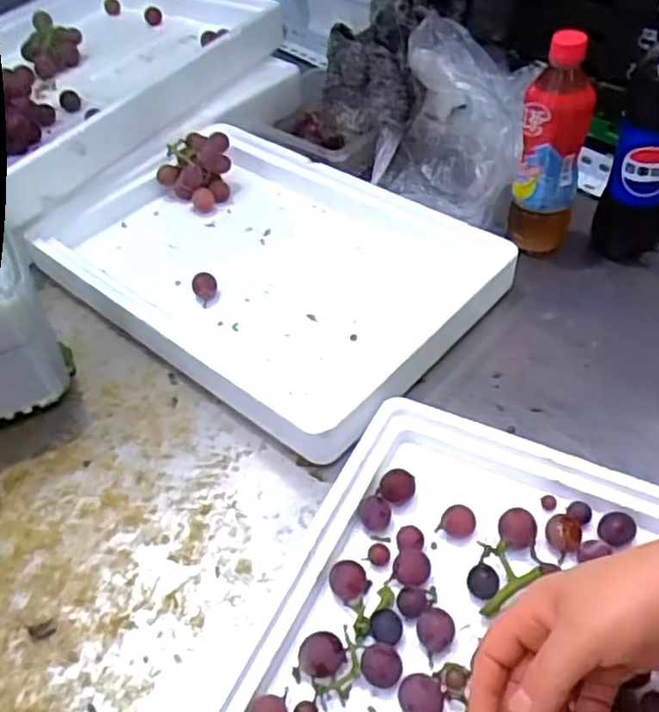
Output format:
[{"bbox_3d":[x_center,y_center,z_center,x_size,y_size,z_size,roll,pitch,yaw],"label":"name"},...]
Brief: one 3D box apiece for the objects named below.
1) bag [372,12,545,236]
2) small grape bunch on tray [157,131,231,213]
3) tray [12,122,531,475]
[{"bbox_3d":[0.155,-0.276,0.784,0.174,0.157,0.210,20,52,23],"label":"bag"},{"bbox_3d":[-0.153,-0.219,0.803,0.081,0.060,0.073,25,54,27],"label":"small grape bunch on tray"},{"bbox_3d":[-0.067,-0.106,0.700,0.439,0.047,0.313,29,57,30],"label":"tray"}]

